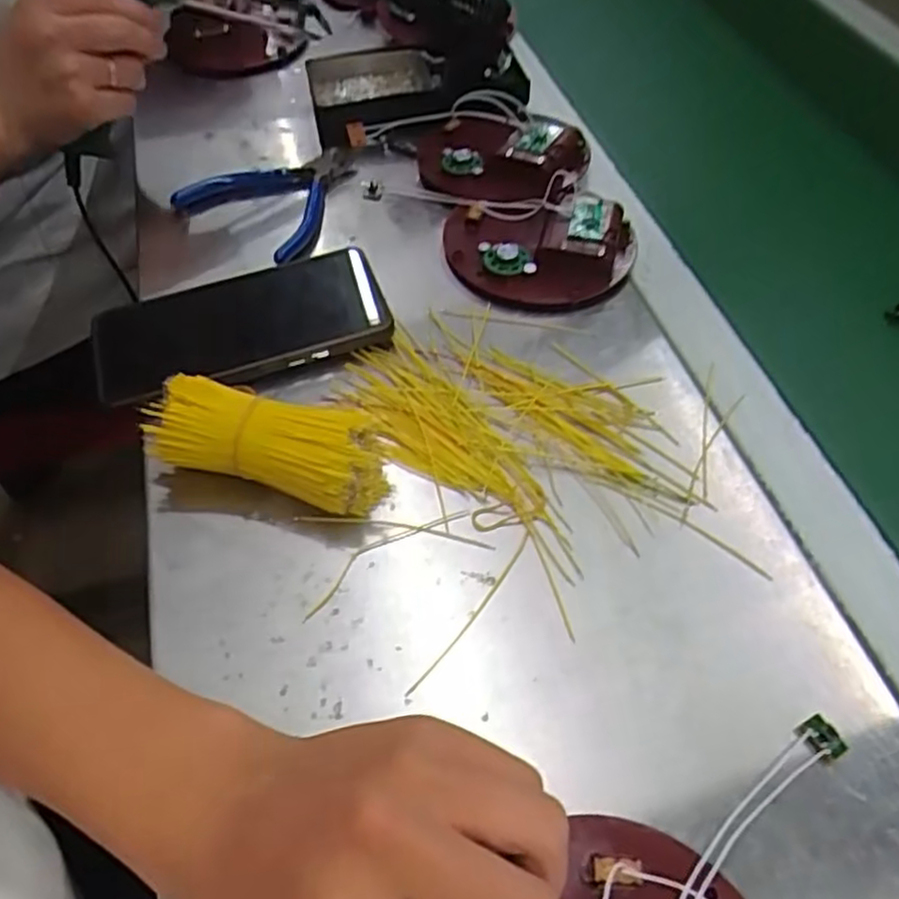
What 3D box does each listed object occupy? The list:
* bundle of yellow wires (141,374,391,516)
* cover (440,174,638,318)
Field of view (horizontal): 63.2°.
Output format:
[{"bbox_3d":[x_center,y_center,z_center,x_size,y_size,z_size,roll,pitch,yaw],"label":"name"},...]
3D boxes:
[{"bbox_3d":[-0.087,-0.001,0.357,0.114,0.039,0.041,13,55,9],"label":"bundle of yellow wires"},{"bbox_3d":[0.057,-0.129,0.451,0.111,0.025,0.098,-8,55,-6],"label":"cover"}]

